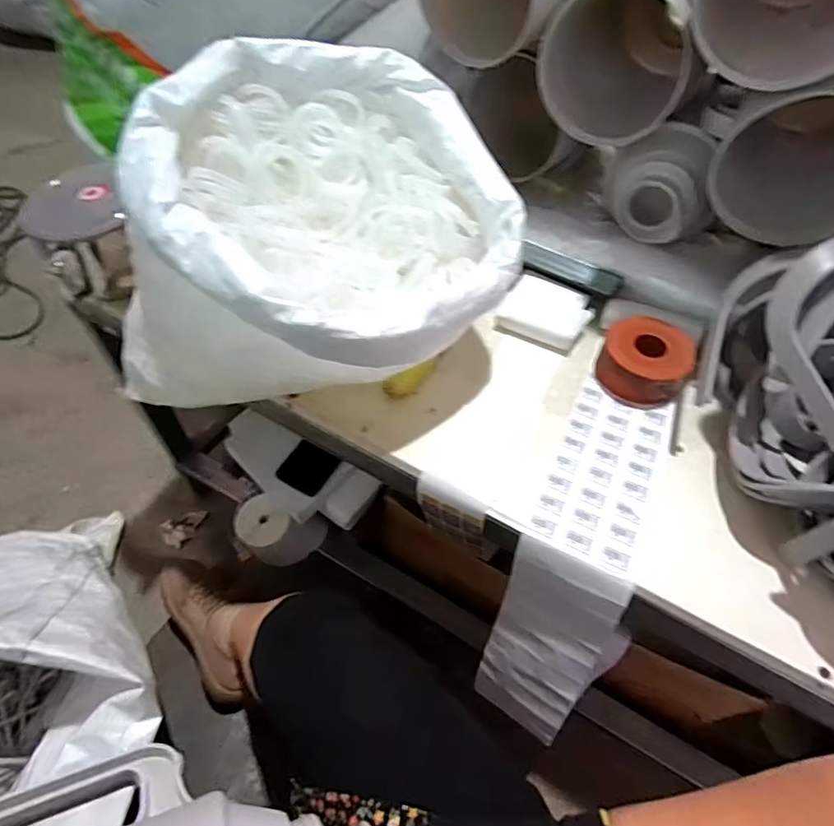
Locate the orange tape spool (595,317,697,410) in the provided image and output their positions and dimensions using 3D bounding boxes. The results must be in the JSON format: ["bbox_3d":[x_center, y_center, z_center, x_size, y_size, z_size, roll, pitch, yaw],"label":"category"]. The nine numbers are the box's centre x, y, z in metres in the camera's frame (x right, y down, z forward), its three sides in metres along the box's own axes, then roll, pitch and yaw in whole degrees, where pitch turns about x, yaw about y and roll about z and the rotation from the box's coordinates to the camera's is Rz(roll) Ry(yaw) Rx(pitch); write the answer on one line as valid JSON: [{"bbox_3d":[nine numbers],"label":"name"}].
[{"bbox_3d":[0.265,-0.062,0.622,0.096,0.052,0.096,1,53,-1],"label":"orange tape spool"}]

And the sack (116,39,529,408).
[{"bbox_3d":[-0.088,-0.182,0.565,0.372,0.242,0.356,21,55,14],"label":"sack"}]

